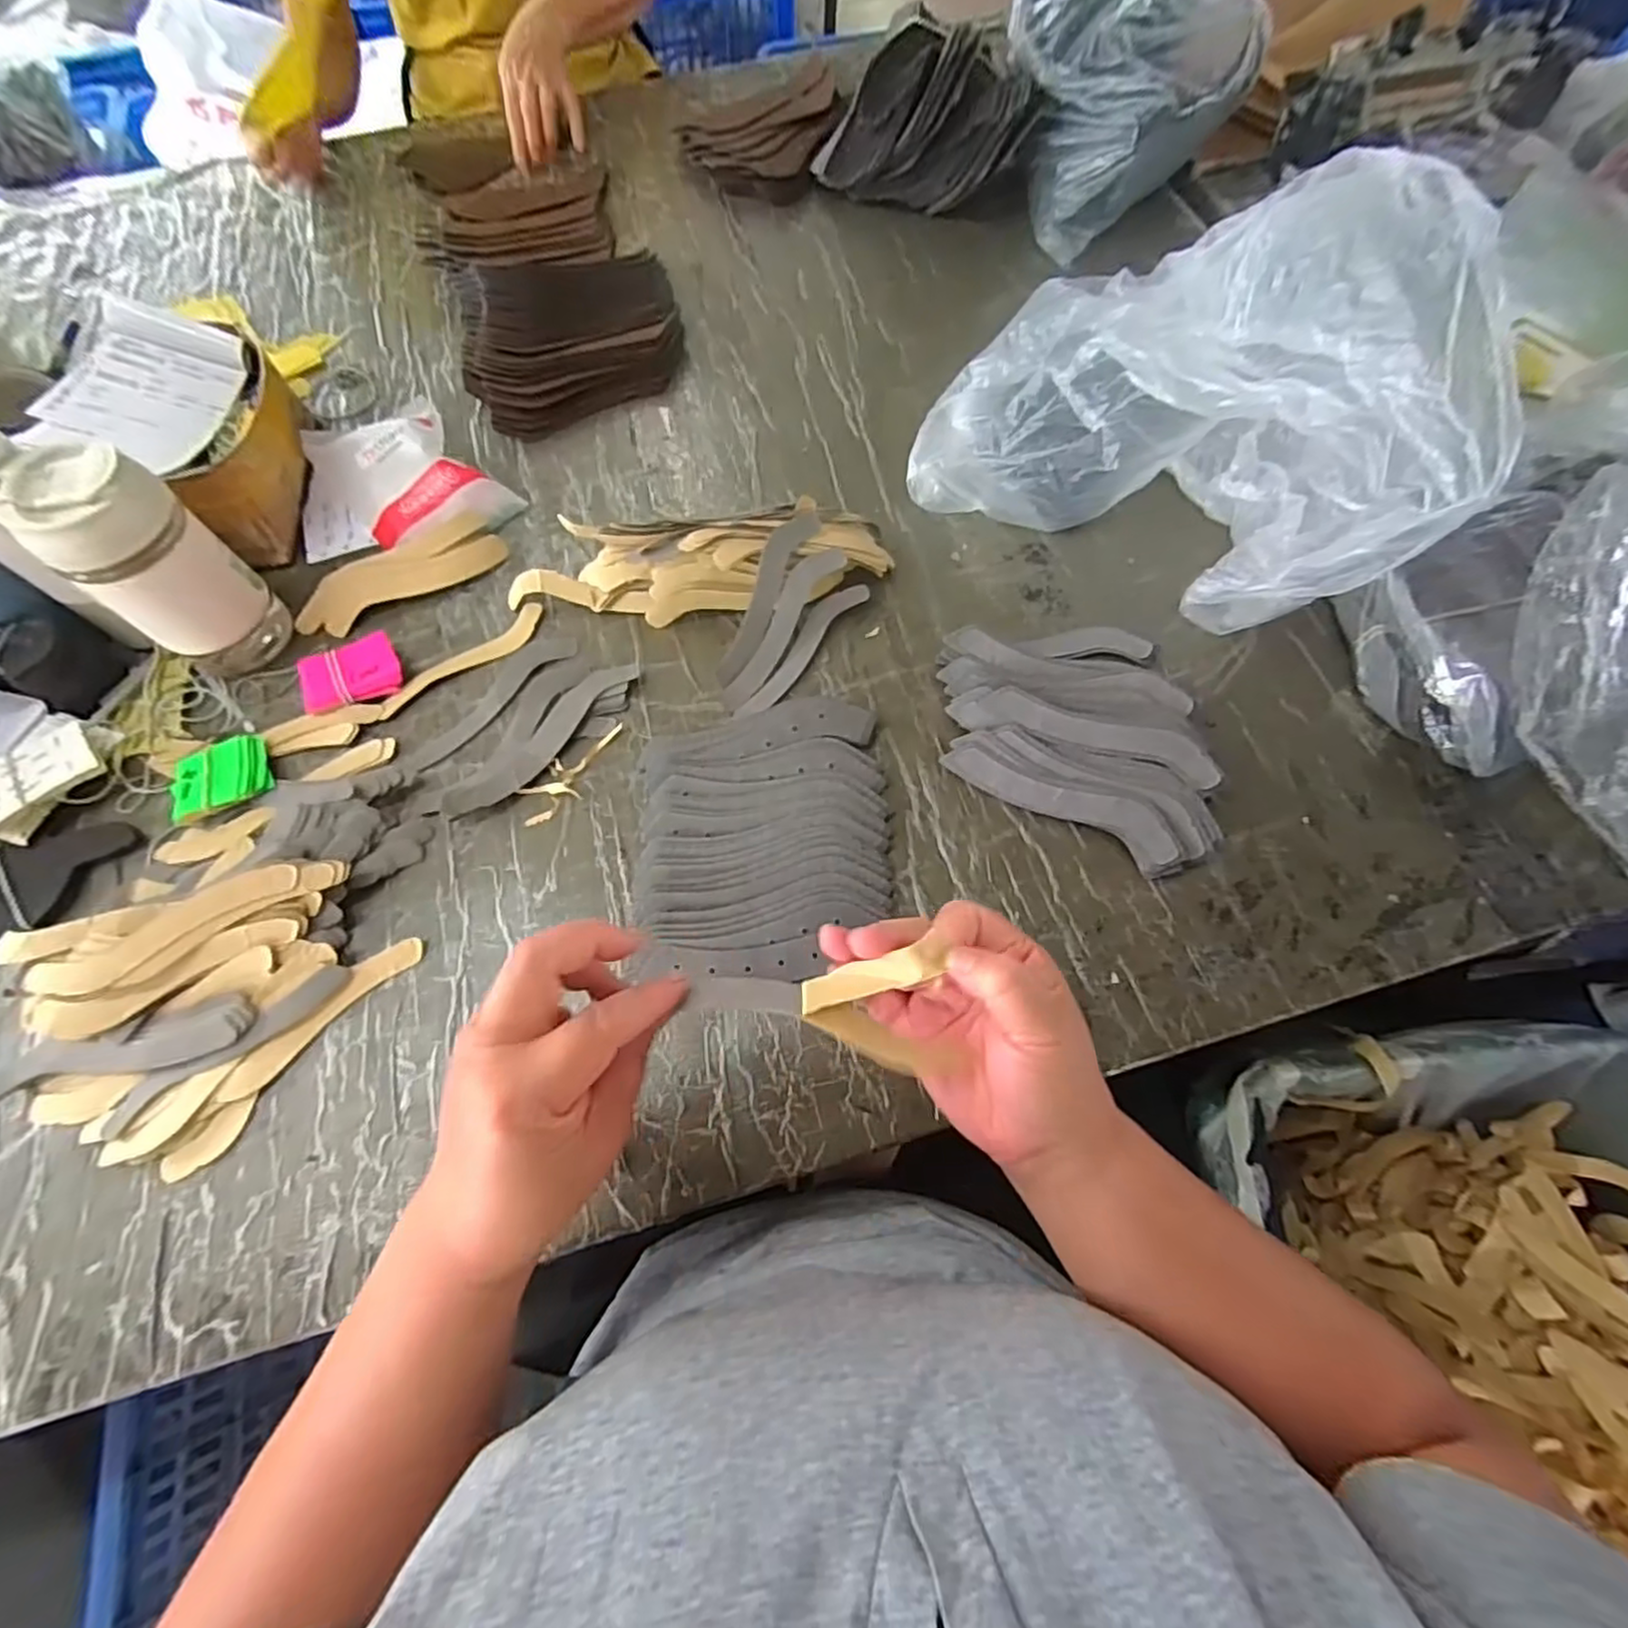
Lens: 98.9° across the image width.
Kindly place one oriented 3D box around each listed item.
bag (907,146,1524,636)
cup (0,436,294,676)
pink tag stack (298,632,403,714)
[{"bbox_3d":[0.272,-0.315,0.502,0.352,0.210,0.251,33,71,15],"label":"bag"},{"bbox_3d":[-0.458,-0.172,0.491,0.064,0.158,0.079,32,71,15],"label":"cup"},{"bbox_3d":[-0.354,-0.106,0.532,0.070,0.026,0.043,-26,68,-9],"label":"pink tag stack"}]

